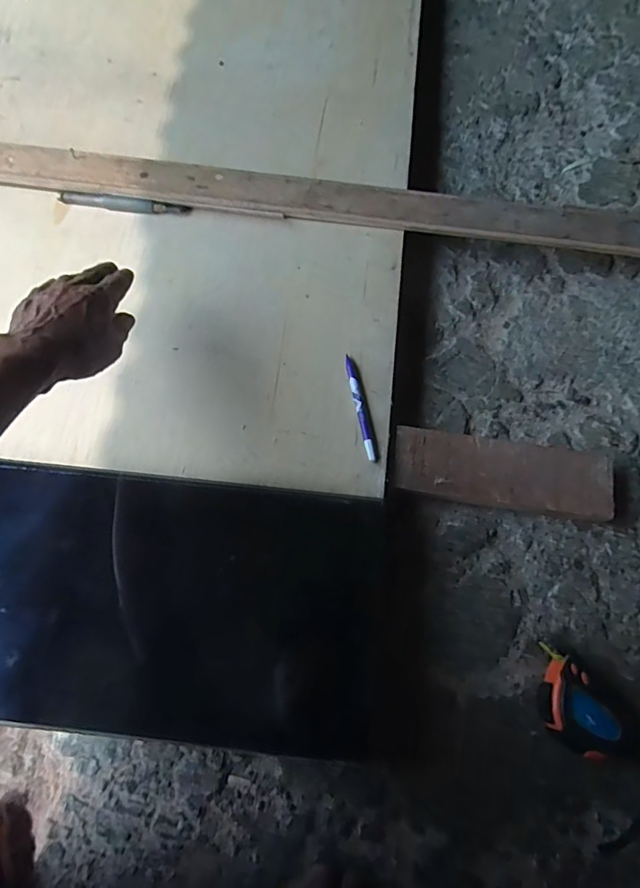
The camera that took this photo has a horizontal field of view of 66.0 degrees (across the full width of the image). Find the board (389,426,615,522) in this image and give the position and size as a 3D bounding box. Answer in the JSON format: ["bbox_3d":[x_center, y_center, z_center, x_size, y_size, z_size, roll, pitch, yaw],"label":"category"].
[{"bbox_3d":[0.202,0.037,0.561,0.245,0.038,0.079,9,72,1],"label":"board"}]

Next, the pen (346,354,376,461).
[{"bbox_3d":[0.044,-0.042,0.552,0.010,0.008,0.126,-10,73,-5],"label":"pen"}]

